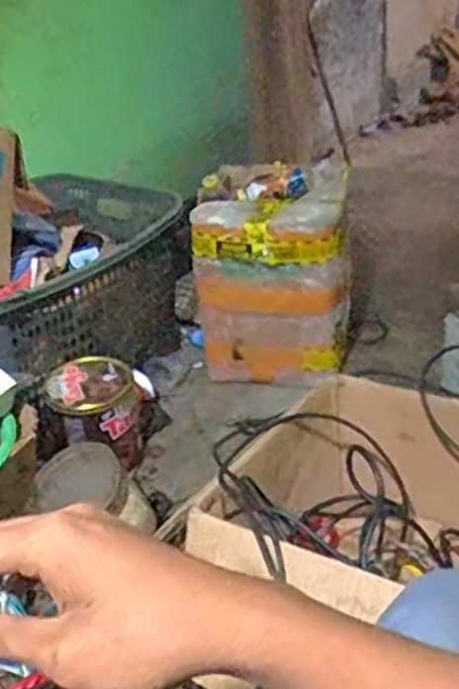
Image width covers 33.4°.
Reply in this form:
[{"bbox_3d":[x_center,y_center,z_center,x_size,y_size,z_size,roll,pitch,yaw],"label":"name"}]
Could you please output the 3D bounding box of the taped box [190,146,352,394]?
[{"bbox_3d":[0.091,-0.141,1.472,0.271,0.343,0.309,0,31,10],"label":"taped box"}]

